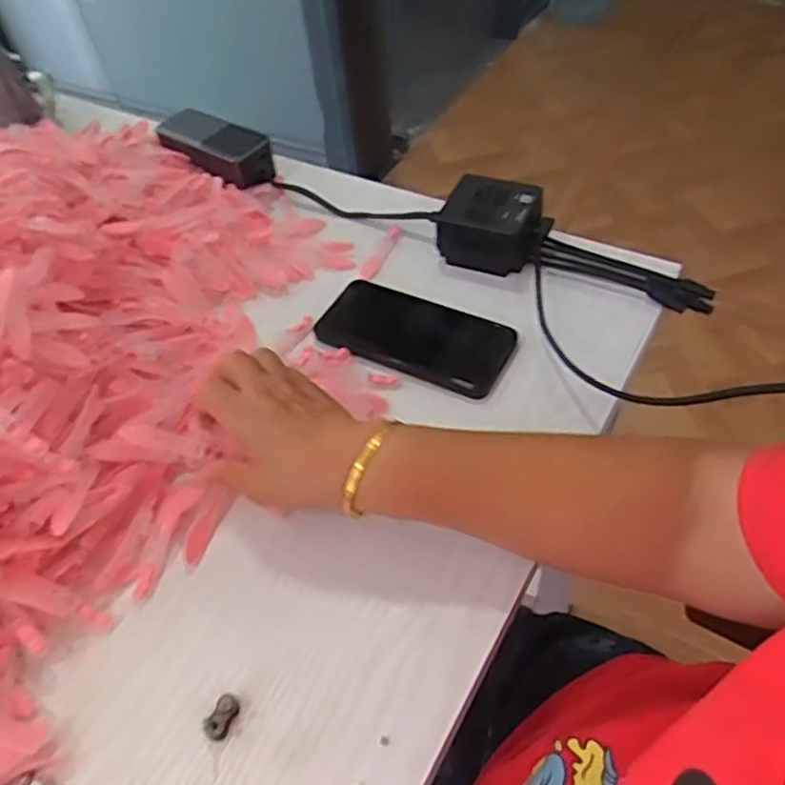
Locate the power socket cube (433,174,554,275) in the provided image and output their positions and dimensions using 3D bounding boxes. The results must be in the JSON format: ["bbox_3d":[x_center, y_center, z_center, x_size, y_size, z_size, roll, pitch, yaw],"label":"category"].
[{"bbox_3d":[0.089,-0.150,0.603,0.088,0.050,0.069,13,52,17],"label":"power socket cube"}]

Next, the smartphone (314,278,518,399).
[{"bbox_3d":[0.018,-0.049,0.557,0.154,0.009,0.078,21,55,23],"label":"smartphone"}]

